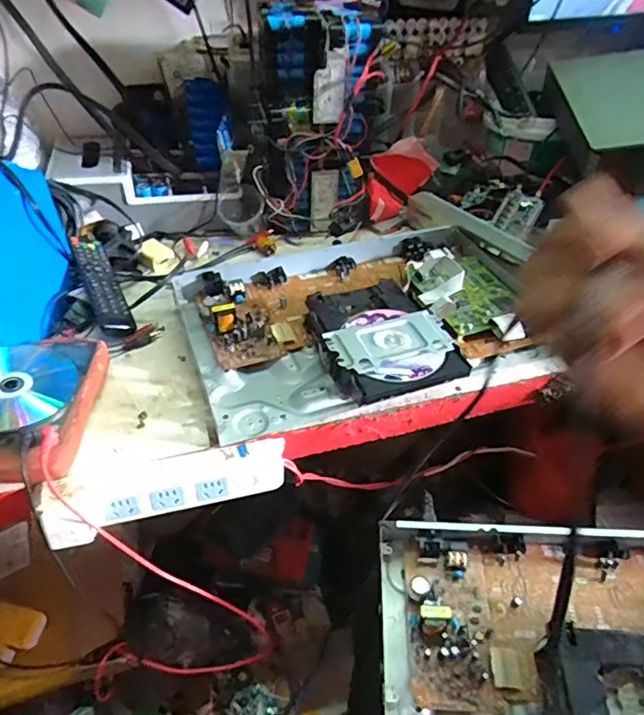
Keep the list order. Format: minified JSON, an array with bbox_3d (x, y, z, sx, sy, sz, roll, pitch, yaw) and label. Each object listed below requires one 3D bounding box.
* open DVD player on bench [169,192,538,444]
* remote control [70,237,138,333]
[{"bbox_3d":[0.056,-0.070,0.644,0.446,0.058,0.292,-18,46,-20],"label":"open DVD player on bench"},{"bbox_3d":[-0.274,-0.094,0.653,0.039,0.033,0.172,-20,59,-22],"label":"remote control"}]

